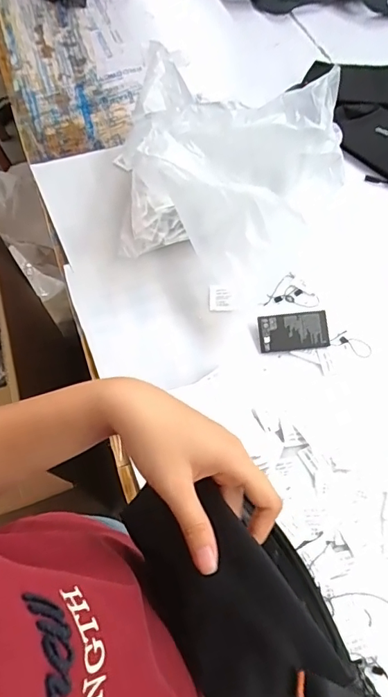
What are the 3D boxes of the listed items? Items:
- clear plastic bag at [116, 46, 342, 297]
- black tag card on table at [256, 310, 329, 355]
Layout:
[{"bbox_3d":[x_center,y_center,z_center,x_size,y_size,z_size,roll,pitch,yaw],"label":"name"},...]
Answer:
[{"bbox_3d":[0.030,-0.214,0.635,0.297,0.230,0.170,18,63,12],"label":"clear plastic bag"},{"bbox_3d":[0.131,-0.022,0.623,0.089,0.006,0.049,-6,82,4],"label":"black tag card on table"}]

